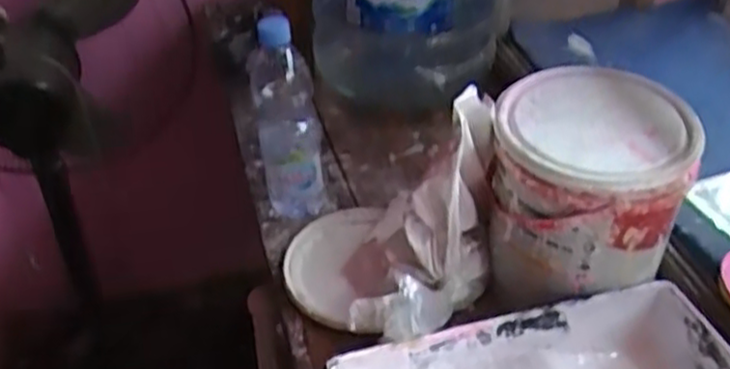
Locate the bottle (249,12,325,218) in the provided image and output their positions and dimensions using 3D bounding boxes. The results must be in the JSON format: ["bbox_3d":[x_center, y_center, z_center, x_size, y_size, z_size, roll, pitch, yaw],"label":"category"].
[{"bbox_3d":[-0.087,-0.074,0.838,0.065,0.242,0.057,-11,38,-12],"label":"bottle"}]

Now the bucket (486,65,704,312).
[{"bbox_3d":[0.213,0.001,0.736,0.169,0.161,0.176,-1,37,0],"label":"bucket"}]

